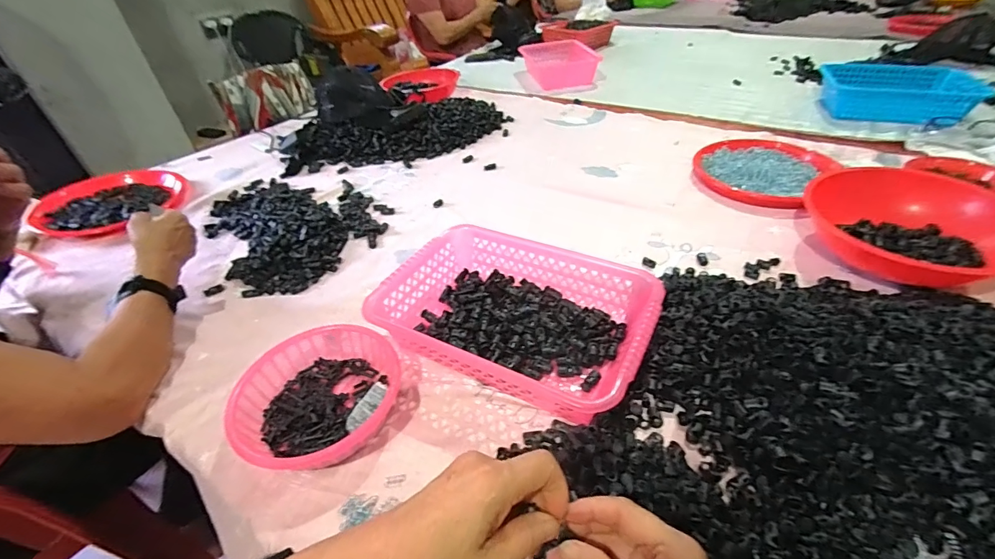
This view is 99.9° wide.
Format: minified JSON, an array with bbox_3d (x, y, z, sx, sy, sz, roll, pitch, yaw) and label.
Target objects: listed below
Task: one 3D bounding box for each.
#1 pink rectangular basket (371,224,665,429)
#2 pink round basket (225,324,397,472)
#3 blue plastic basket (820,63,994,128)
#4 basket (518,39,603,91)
[{"bbox_3d":[0.024,0.044,0.520,0.307,0.084,0.200,18,45,25],"label":"pink rectangular basket"},{"bbox_3d":[-0.191,0.127,0.458,0.170,0.056,0.170,-3,40,2],"label":"pink round basket"},{"bbox_3d":[0.985,-0.461,1.037,0.314,0.071,0.244,18,45,25],"label":"blue plastic basket"},{"bbox_3d":[0.215,-0.743,1.428,0.205,0.079,0.294,-12,41,-8],"label":"basket"}]

